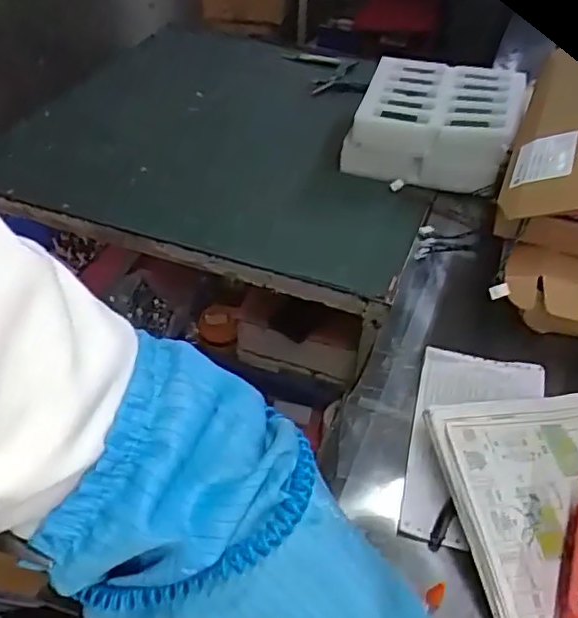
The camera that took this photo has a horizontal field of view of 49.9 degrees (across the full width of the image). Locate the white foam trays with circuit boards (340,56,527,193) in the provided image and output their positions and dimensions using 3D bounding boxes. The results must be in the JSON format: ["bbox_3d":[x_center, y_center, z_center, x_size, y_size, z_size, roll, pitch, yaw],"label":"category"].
[{"bbox_3d":[0.256,-0.323,1.095,0.263,0.111,0.294,14,45,13],"label":"white foam trays with circuit boards"}]

